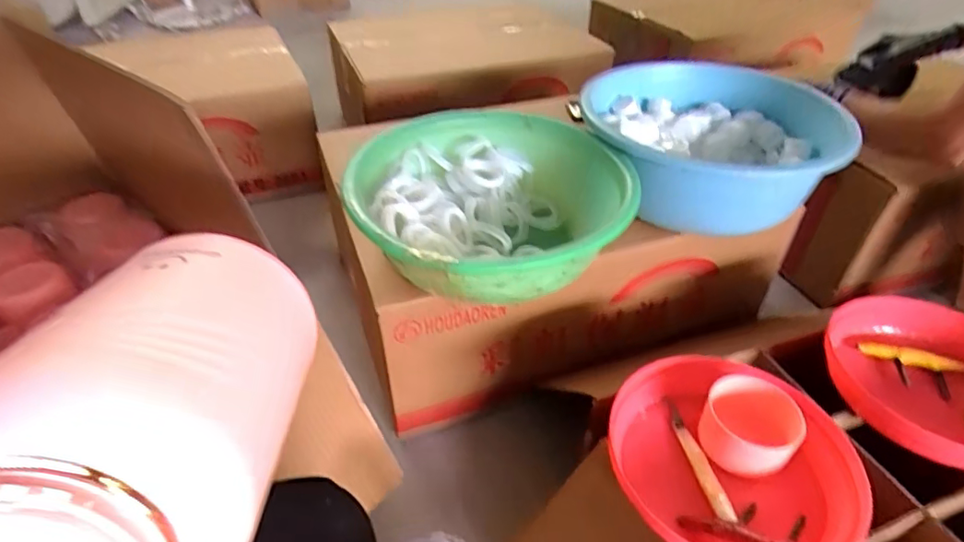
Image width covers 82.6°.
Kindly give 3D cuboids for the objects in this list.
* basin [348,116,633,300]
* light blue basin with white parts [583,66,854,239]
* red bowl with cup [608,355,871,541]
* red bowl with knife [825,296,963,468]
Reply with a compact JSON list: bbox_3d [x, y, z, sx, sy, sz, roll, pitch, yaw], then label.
[{"bbox_3d":[0.011,-0.077,0.718,0.329,0.132,0.359,-1,39,0],"label":"basin"},{"bbox_3d":[0.343,-0.192,0.822,0.348,0.136,0.331,2,39,4],"label":"light blue basin with white parts"},{"bbox_3d":[0.249,0.195,0.554,0.227,0.079,0.218,-1,39,0],"label":"red bowl with cup"},{"bbox_3d":[0.537,0.132,0.649,0.224,0.055,0.237,-1,39,0],"label":"red bowl with knife"}]

